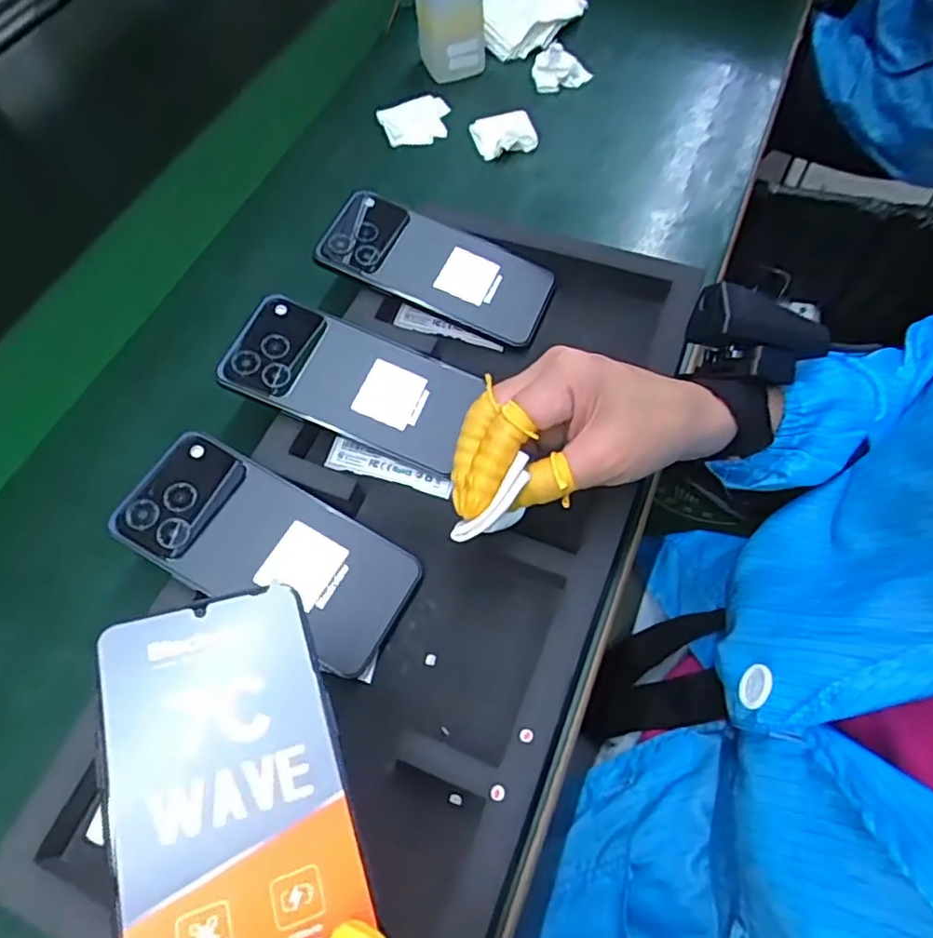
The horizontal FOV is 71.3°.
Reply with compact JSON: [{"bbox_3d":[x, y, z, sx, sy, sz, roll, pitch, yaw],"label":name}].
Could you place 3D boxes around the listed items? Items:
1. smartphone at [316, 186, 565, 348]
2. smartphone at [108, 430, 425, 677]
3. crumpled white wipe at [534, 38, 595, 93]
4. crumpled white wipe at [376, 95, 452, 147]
[{"bbox_3d":[-0.018,-0.146,0.468,0.162,0.014,0.077,23,62,3],"label":"smartphone"},{"bbox_3d":[-0.110,0.043,0.363,0.160,0.005,0.075,29,64,3],"label":"smartphone"},{"bbox_3d":[0.091,-0.387,0.625,0.053,0.020,0.048,-9,61,-3],"label":"crumpled white wipe"},{"bbox_3d":[-0.046,-0.323,0.602,0.063,0.009,0.058,-1,61,2],"label":"crumpled white wipe"}]

